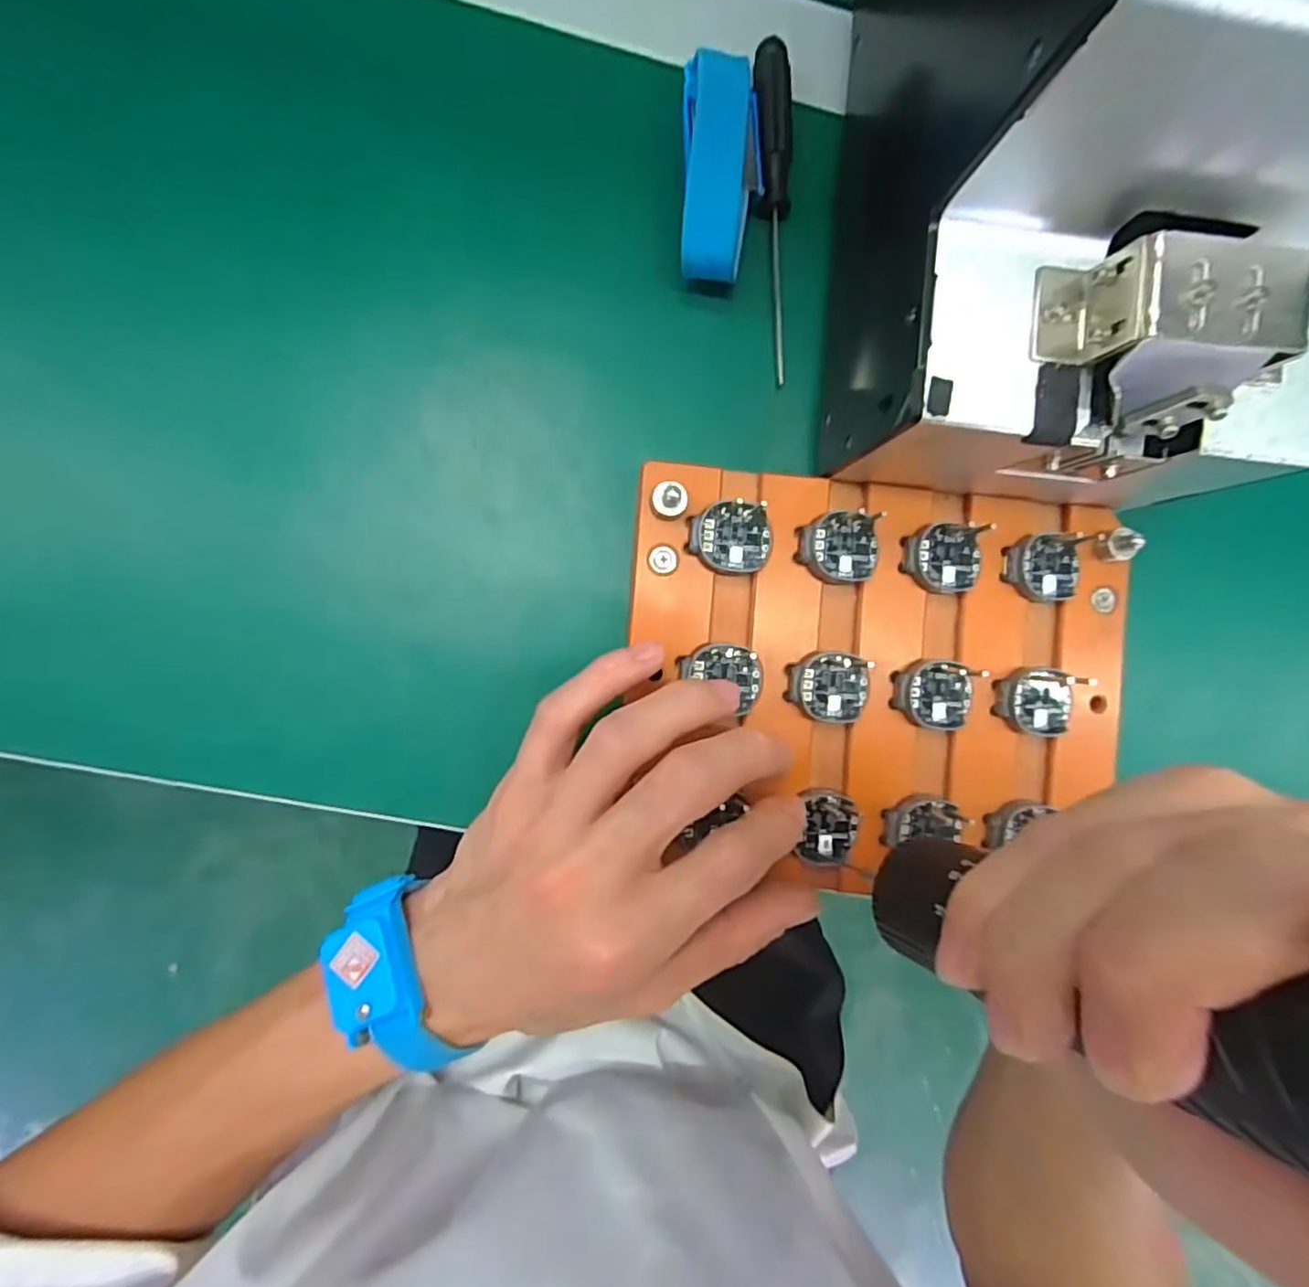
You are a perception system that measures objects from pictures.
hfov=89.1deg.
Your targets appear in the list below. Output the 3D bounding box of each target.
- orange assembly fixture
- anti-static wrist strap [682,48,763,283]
[{"bbox_3d":[0.083,0.011,0.239,0.180,0.010,0.137,4,89,-5],"label":"orange assembly fixture"},{"bbox_3d":[0.023,-0.162,0.232,0.030,0.025,0.074,4,89,-5],"label":"anti-static wrist strap"}]

